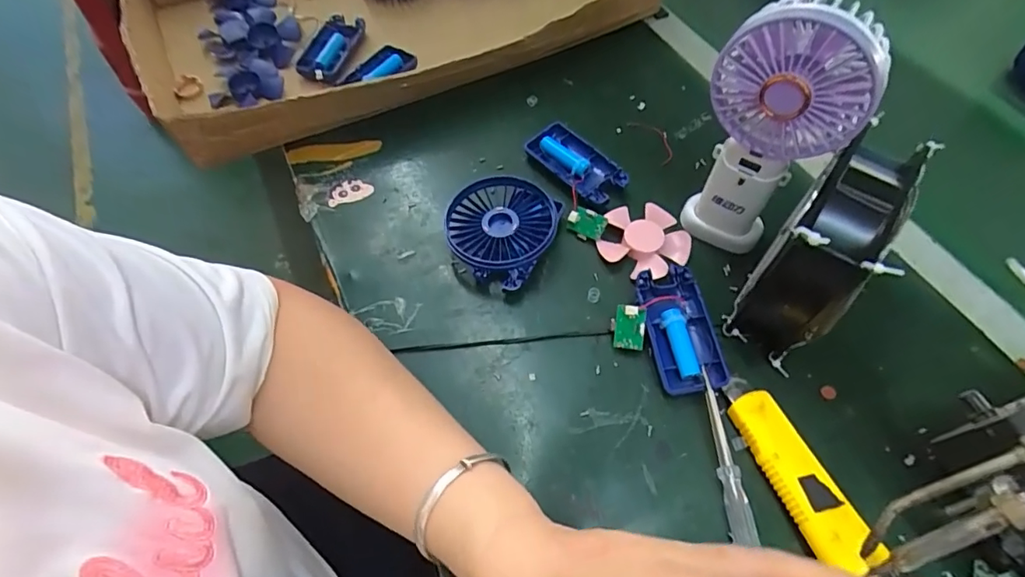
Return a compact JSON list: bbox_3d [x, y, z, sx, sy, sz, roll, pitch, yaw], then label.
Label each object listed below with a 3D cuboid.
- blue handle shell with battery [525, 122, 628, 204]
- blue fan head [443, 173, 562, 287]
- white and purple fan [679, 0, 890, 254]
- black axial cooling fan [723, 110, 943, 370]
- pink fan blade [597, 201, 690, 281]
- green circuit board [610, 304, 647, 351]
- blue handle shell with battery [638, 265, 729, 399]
[{"bbox_3d":[0.056,-0.110,0.454,0.047,0.015,0.089,-34,64,-18],"label":"blue handle shell with battery"},{"bbox_3d":[-0.007,-0.049,0.412,0.081,0.031,0.089,-1,59,1],"label":"blue fan head"},{"bbox_3d":[0.167,-0.101,0.344,0.086,0.179,0.053,18,61,12],"label":"white and purple fan"},{"bbox_3d":[0.199,-0.023,0.337,0.051,0.116,0.112,29,64,17],"label":"black axial cooling fan"},{"bbox_3d":[0.105,-0.041,0.414,0.067,0.014,0.071,-1,59,1],"label":"pink fan blade"},{"bbox_3d":[0.082,0.028,0.366,0.023,0.005,0.031,4,91,19],"label":"green circuit board"},{"bbox_3d":[0.118,0.030,0.368,0.047,0.019,0.091,-8,59,-3],"label":"blue handle shell with battery"}]

